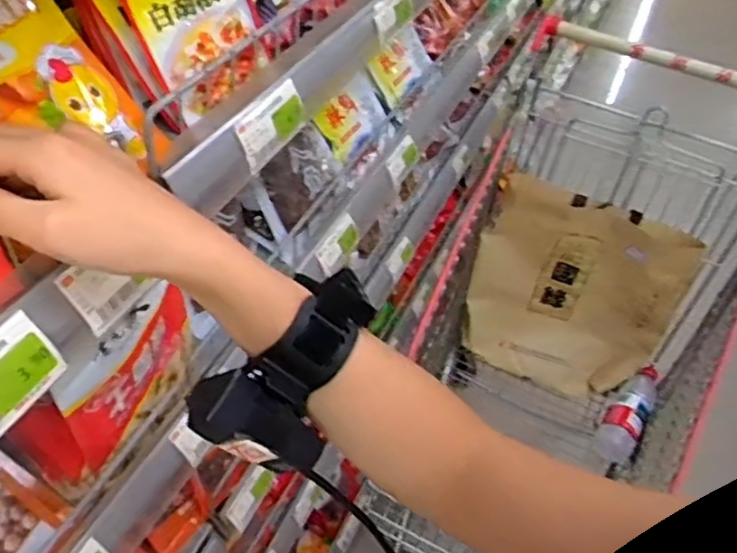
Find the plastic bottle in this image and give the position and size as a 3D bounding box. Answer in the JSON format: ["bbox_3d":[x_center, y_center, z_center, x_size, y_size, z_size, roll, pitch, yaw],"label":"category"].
[{"bbox_3d":[0.484,0.236,1.242,0.067,0.074,0.205,27,50,21],"label":"plastic bottle"}]

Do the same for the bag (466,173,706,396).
[{"bbox_3d":[0.378,0.028,1.265,0.358,0.365,0.066,16,29,8],"label":"bag"}]

